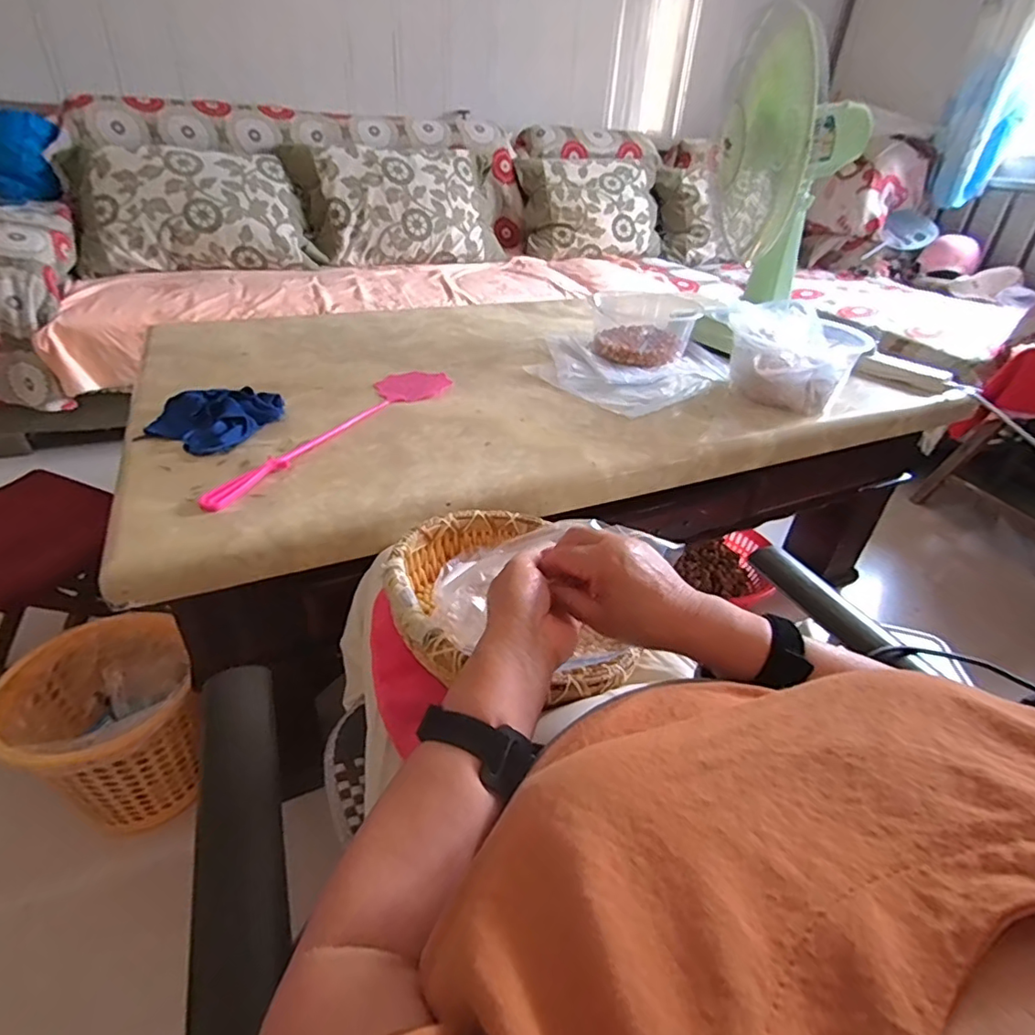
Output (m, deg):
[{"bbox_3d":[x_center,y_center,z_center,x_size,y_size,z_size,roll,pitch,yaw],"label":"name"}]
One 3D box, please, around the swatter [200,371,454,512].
[{"bbox_3d":[-0.253,-0.137,0.838,0.107,0.010,0.502,13,34,16],"label":"swatter"}]

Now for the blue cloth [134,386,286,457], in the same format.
[{"bbox_3d":[-0.437,-0.148,0.812,0.138,0.040,0.153,13,33,16],"label":"blue cloth"}]

